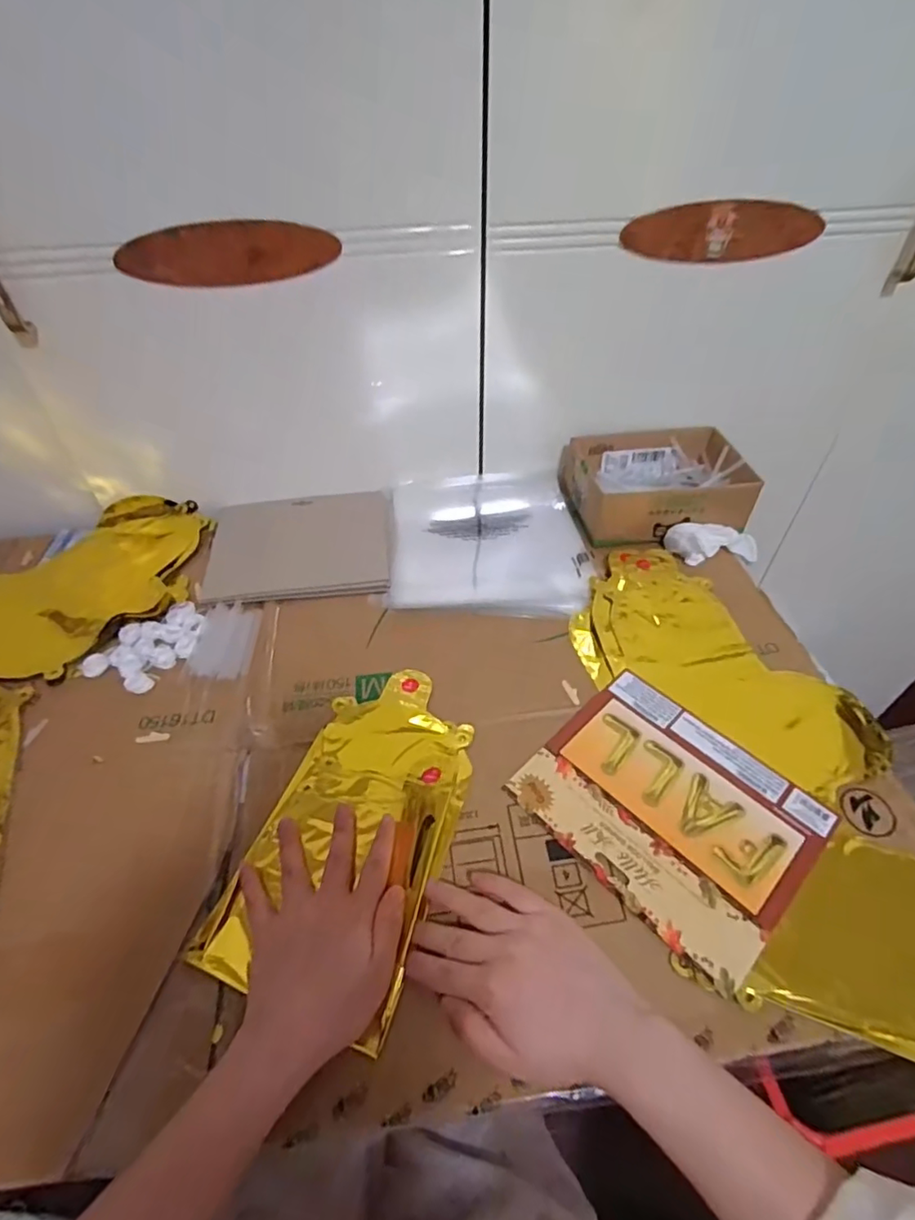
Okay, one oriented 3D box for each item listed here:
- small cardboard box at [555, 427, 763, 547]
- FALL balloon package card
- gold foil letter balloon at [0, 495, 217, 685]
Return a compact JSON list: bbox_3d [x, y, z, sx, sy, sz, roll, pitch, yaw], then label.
[{"bbox_3d":[0.228,-0.148,0.655,0.185,0.062,0.141,-5,47,-4],"label":"small cardboard box"},{"bbox_3d":[0.160,0.144,0.425,0.158,0.008,0.188,-35,55,-28],"label":"FALL balloon package card"},{"bbox_3d":[-0.499,0.004,0.582,0.453,0.044,0.227,-14,48,-7],"label":"gold foil letter balloon"}]

